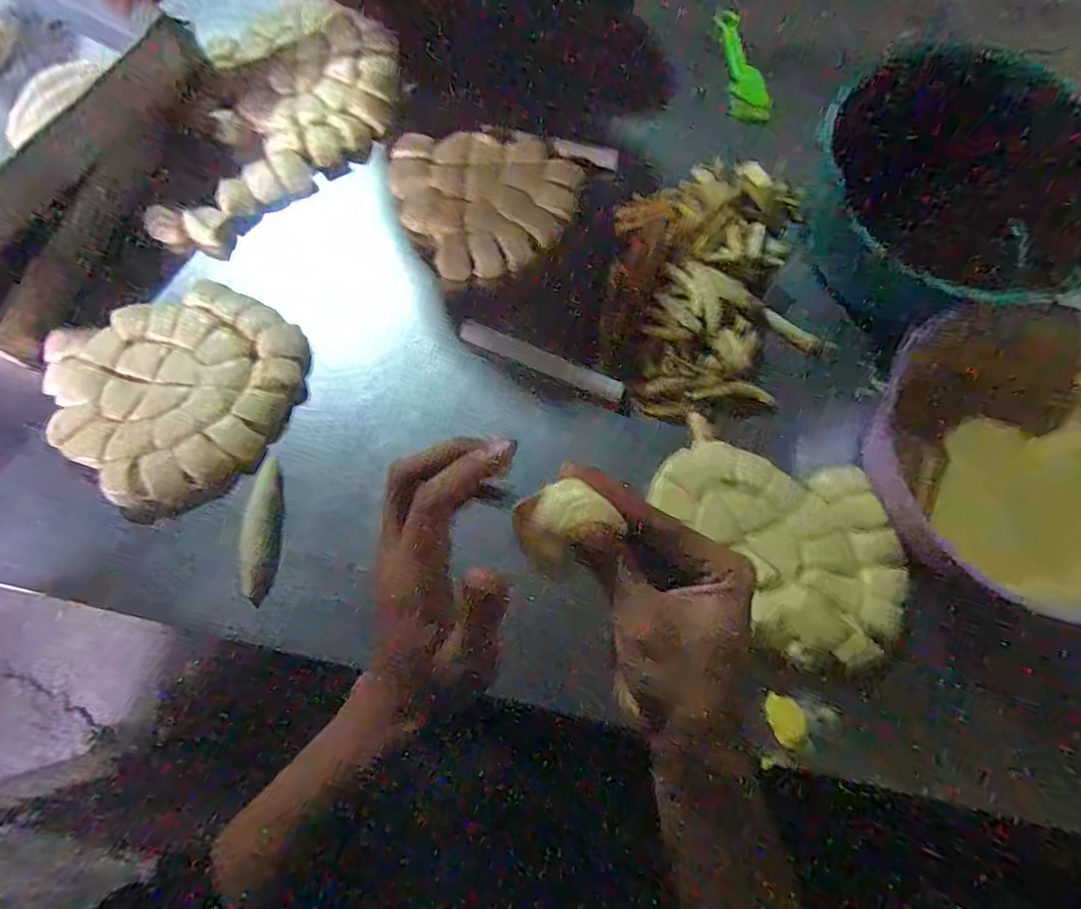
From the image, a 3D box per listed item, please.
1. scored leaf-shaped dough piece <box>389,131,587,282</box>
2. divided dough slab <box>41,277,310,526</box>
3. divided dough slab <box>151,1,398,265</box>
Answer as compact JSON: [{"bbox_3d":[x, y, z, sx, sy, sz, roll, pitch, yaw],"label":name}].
[{"bbox_3d":[-0.062,-0.313,0.671,0.196,0.030,0.200,-31,77,-10],"label":"scored leaf-shaped dough piece"},{"bbox_3d":[-0.380,-0.076,0.599,0.239,0.028,0.236,42,77,10],"label":"divided dough slab"},{"bbox_3d":[-0.294,-0.385,0.685,0.142,0.054,0.373,26,74,6],"label":"divided dough slab"}]

